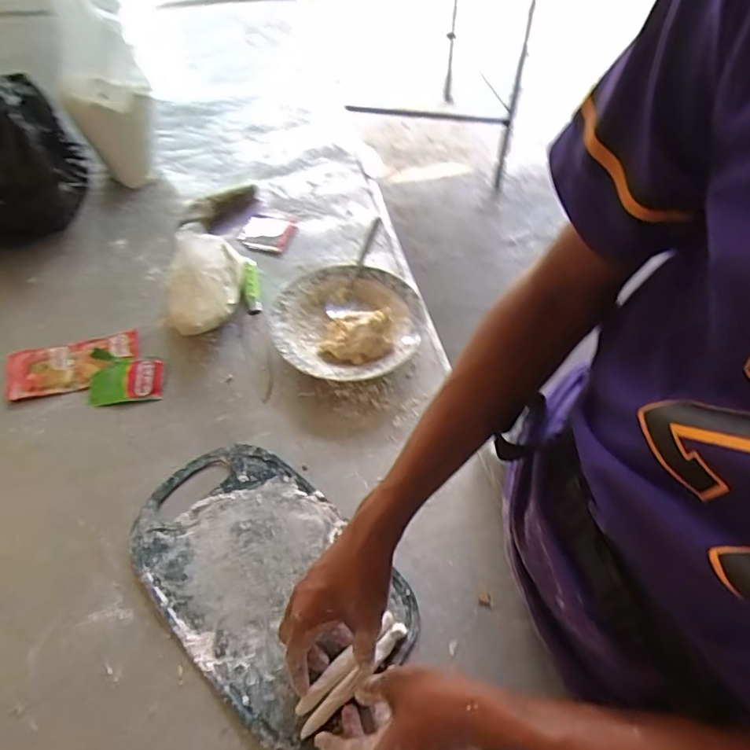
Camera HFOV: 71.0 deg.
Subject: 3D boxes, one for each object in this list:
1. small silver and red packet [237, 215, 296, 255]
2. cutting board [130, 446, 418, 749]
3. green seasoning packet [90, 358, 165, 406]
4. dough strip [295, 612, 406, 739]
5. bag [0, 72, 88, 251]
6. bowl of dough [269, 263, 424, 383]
[{"bbox_3d":[-0.171,-0.229,0.841,0.078,0.010,0.085,13,57,9],"label":"small silver and red packet"},{"bbox_3d":[-0.113,0.194,0.524,0.290,0.012,0.180,40,64,22],"label":"cutting board"},{"bbox_3d":[-0.312,0.007,0.660,0.088,0.012,0.058,-9,56,-5],"label":"green seasoning packet"},{"bbox_3d":[-0.021,0.261,0.467,0.117,0.013,0.031,-34,63,-25],"label":"dough strip"},{"bbox_3d":[-0.564,-0.301,0.776,0.191,0.162,0.217,-6,57,-5],"label":"bag"},{"bbox_3d":[-0.035,-0.070,0.698,0.195,0.049,0.186,-1,56,1],"label":"bowl of dough"}]

